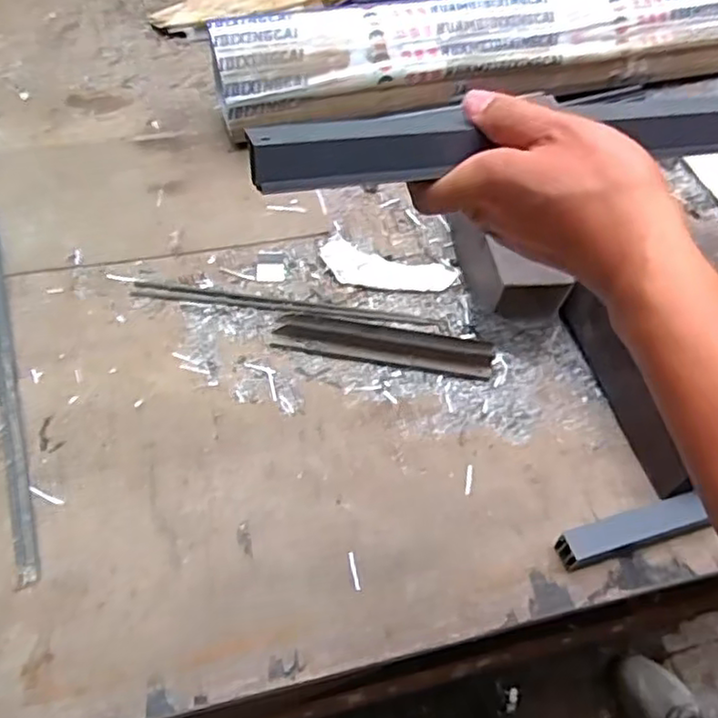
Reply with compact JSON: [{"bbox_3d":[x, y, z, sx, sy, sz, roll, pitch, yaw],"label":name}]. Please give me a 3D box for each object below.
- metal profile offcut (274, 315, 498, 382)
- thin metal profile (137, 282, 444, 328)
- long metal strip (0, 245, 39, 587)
[{"bbox_3d":[0.025,-0.015,0.705,0.230,0.020,0.038,9,57,2],"label":"metal profile offcut"},{"bbox_3d":[-0.080,-0.062,0.735,0.332,0.011,0.022,6,57,-1],"label":"thin metal profile"},{"bbox_3d":[-0.348,0.007,0.655,0.018,0.010,0.441,-17,58,-13],"label":"long metal strip"}]

